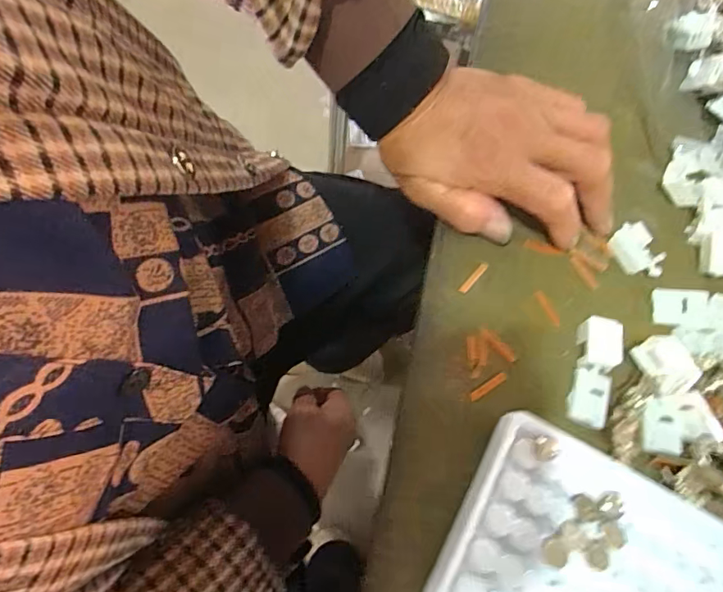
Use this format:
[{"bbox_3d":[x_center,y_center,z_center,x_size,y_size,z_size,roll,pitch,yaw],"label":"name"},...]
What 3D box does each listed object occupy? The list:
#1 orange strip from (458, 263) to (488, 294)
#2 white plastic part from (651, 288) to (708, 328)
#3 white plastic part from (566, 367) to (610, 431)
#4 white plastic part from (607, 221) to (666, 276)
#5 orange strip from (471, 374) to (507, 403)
[{"bbox_3d":[0.063,-0.010,0.267,0.005,0.004,0.023,41,74,10],"label":"orange strip"},{"bbox_3d":[0.177,0.006,0.264,0.028,0.004,0.021,6,71,-1],"label":"white plastic part"},{"bbox_3d":[0.118,0.053,0.246,0.021,0.004,0.028,21,71,4],"label":"white plastic part"},{"bbox_3d":[0.160,-0.026,0.273,0.020,0.007,0.032,-28,75,-12],"label":"white plastic part"},{"bbox_3d":[0.066,0.047,0.248,0.023,0.004,0.004,-31,76,-13],"label":"orange strip"}]

